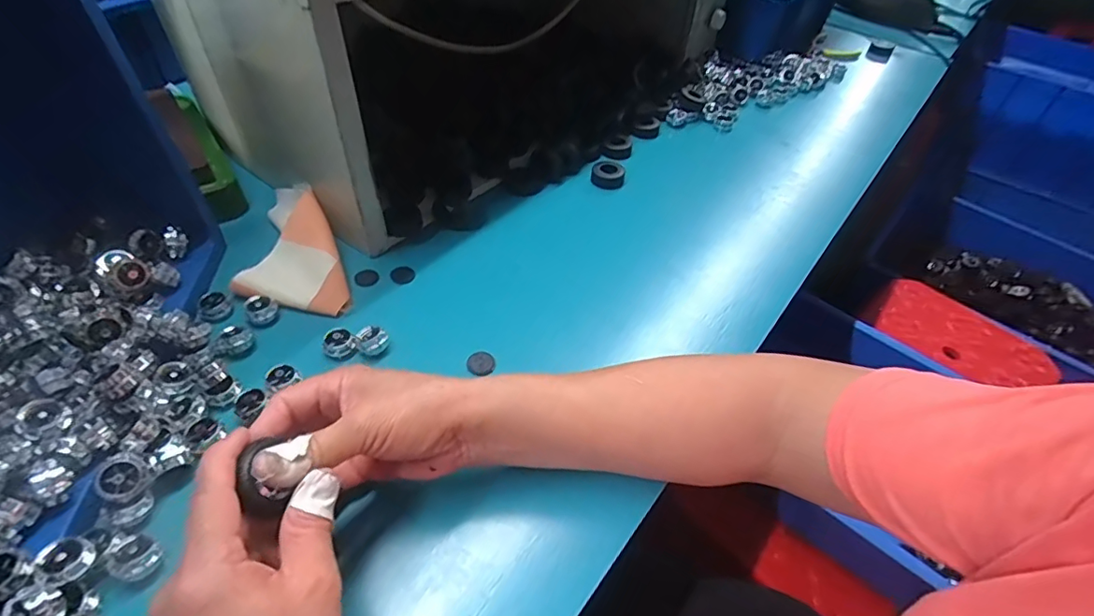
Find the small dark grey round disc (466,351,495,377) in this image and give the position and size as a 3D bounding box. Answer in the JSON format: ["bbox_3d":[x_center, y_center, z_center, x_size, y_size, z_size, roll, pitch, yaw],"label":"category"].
[{"bbox_3d":[-0.051,0.043,0.416,0.022,0.007,0.019,8,48,2],"label":"small dark grey round disc"}]

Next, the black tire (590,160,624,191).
[{"bbox_3d":[0.072,-0.156,0.630,0.038,0.017,0.040,10,48,3],"label":"black tire"}]

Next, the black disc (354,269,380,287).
[{"bbox_3d":[-0.166,-0.027,0.494,0.021,0.004,0.021,3,48,-3],"label":"black disc"}]

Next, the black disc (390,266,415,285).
[{"bbox_3d":[-0.134,-0.031,0.497,0.022,0.005,0.024,3,48,-3],"label":"black disc"}]

